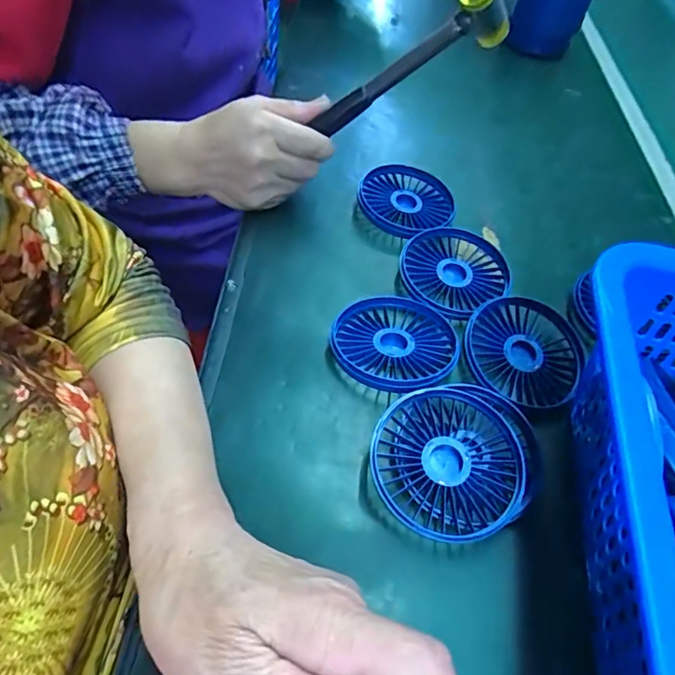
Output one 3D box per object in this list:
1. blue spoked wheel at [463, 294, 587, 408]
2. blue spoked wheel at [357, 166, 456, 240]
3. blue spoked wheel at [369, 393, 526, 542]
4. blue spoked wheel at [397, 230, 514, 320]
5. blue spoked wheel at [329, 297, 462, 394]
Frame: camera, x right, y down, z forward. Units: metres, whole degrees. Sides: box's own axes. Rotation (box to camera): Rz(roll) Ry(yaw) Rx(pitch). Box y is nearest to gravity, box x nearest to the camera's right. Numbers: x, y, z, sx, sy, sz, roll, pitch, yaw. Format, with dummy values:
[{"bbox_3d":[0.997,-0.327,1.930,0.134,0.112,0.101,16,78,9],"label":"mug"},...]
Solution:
[{"bbox_3d":[0.136,0.010,0.358,0.088,0.024,0.079,7,55,-2],"label":"blue spoked wheel"},{"bbox_3d":[0.063,-0.123,0.445,0.086,0.022,0.086,3,55,-5],"label":"blue spoked wheel"},{"bbox_3d":[0.066,0.075,0.296,0.086,0.022,0.085,3,55,-5],"label":"blue spoked wheel"},{"bbox_3d":[0.092,-0.053,0.403,0.086,0.022,0.083,3,55,-5],"label":"blue spoked wheel"},{"bbox_3d":[0.039,0.002,0.347,0.085,0.022,0.087,3,55,-5],"label":"blue spoked wheel"}]

